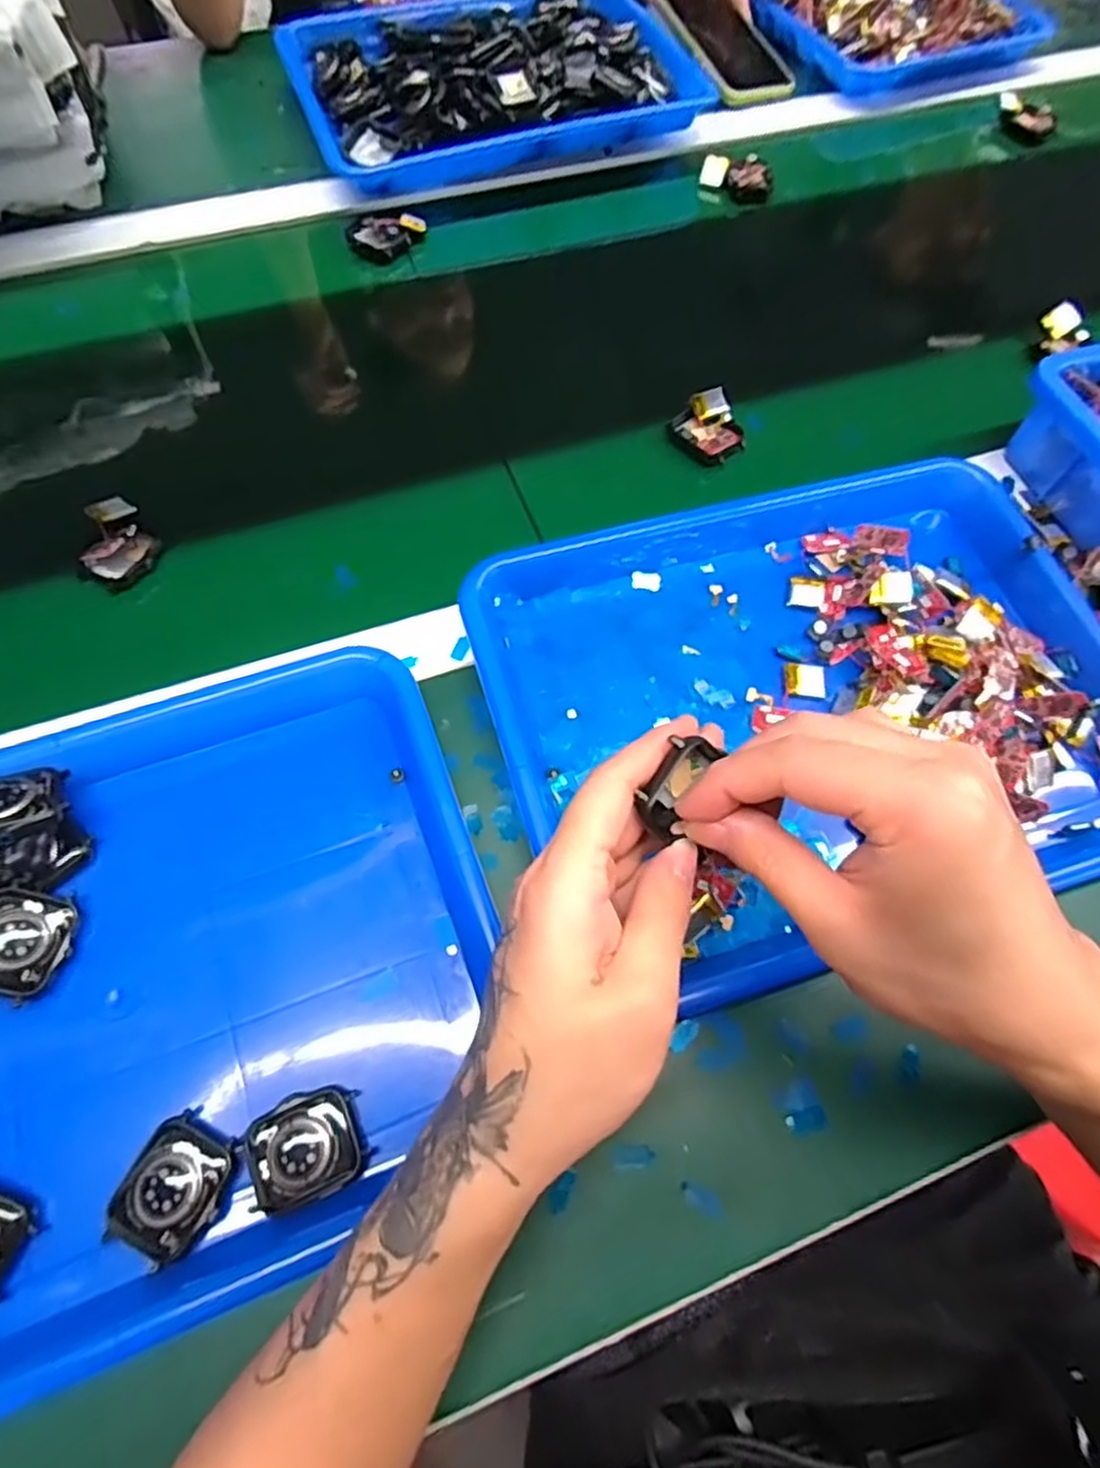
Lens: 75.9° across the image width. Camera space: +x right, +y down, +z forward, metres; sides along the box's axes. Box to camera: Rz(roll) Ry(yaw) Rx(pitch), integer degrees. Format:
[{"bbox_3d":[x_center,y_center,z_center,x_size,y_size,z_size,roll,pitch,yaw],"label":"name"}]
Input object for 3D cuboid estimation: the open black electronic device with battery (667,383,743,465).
[{"bbox_3d":[0.107,-0.205,0.472,0.044,0.017,0.048,-37,73,-16],"label":"open black electronic device with battery"}]

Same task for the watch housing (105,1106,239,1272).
[{"bbox_3d":[-0.149,0.178,0.278,0.038,0.014,0.047,30,69,10],"label":"watch housing"}]

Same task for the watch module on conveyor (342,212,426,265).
[{"bbox_3d":[-0.127,-0.387,0.551,0.058,0.016,0.035,-4,67,-5],"label":"watch module on conveyor"}]

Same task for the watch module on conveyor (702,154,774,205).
[{"bbox_3d":[0.164,-0.484,0.611,0.060,0.022,0.041,22,68,7],"label":"watch module on conveyor"}]

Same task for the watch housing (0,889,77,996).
[{"bbox_3d":[-0.230,0.089,0.305,0.038,0.012,0.041,18,61,-22],"label":"watch housing"}]

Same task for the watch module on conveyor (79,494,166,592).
[{"bbox_3d":[-0.258,-0.112,0.413,0.045,0.023,0.050,-35,73,-16],"label":"watch module on conveyor"}]

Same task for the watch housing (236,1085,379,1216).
[{"bbox_3d":[-0.099,0.167,0.285,0.046,0.014,0.037,-20,69,-11],"label":"watch housing"}]

